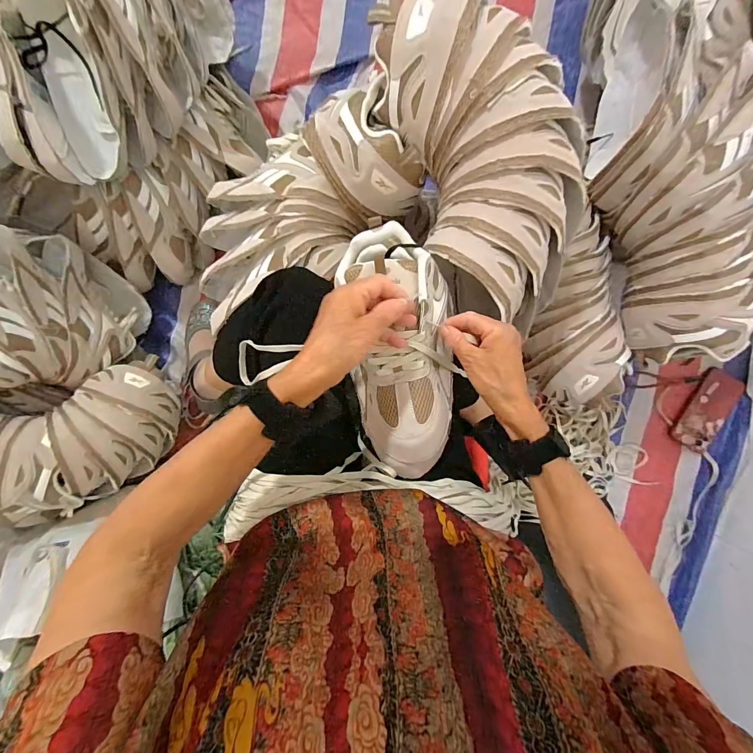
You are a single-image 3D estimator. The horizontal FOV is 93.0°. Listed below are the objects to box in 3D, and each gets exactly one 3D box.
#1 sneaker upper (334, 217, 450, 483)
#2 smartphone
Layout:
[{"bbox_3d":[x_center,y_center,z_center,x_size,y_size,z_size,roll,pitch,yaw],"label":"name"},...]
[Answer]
[{"bbox_3d":[0.024,-0.031,0.394,0.117,0.065,0.277,-5,87,2],"label":"sneaker upper"},{"bbox_3d":[0.658,0.065,0.712,0.080,0.009,0.168,28,92,1],"label":"smartphone"}]

